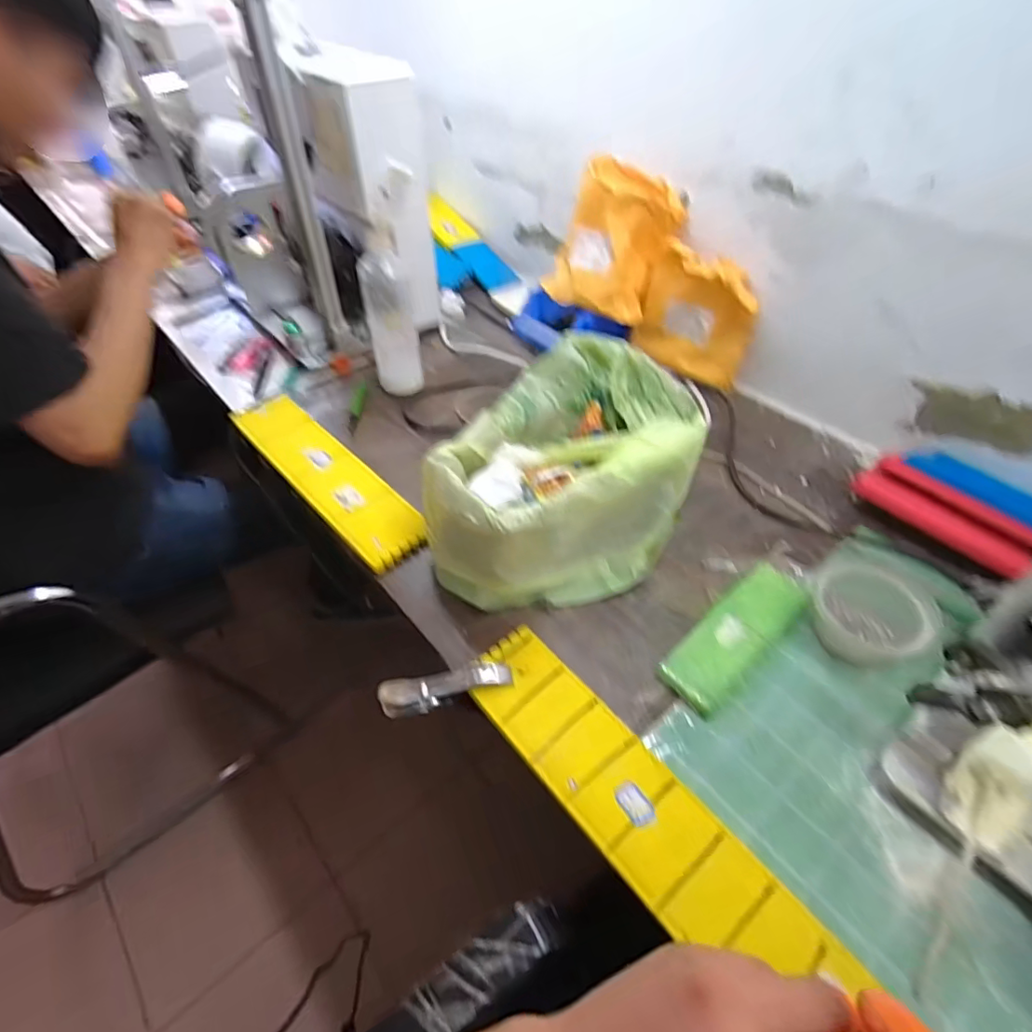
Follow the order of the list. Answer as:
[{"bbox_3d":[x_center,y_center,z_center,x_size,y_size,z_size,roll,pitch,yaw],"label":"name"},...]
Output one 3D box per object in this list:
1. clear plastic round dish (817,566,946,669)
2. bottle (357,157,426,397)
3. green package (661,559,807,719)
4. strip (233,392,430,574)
[{"bbox_3d":[0.331,0.088,0.500,0.101,0.037,0.098,-32,55,-27],"label":"clear plastic round dish"},{"bbox_3d":[-0.166,-0.286,0.720,0.072,0.257,0.060,-12,48,-11],"label":"bottle"},{"bbox_3d":[0.210,0.110,0.511,0.181,0.017,0.060,-33,56,-27],"label":"green package"},{"bbox_3d":[-0.233,-0.054,0.656,0.083,0.019,0.335,-36,57,-29],"label":"strip"}]

